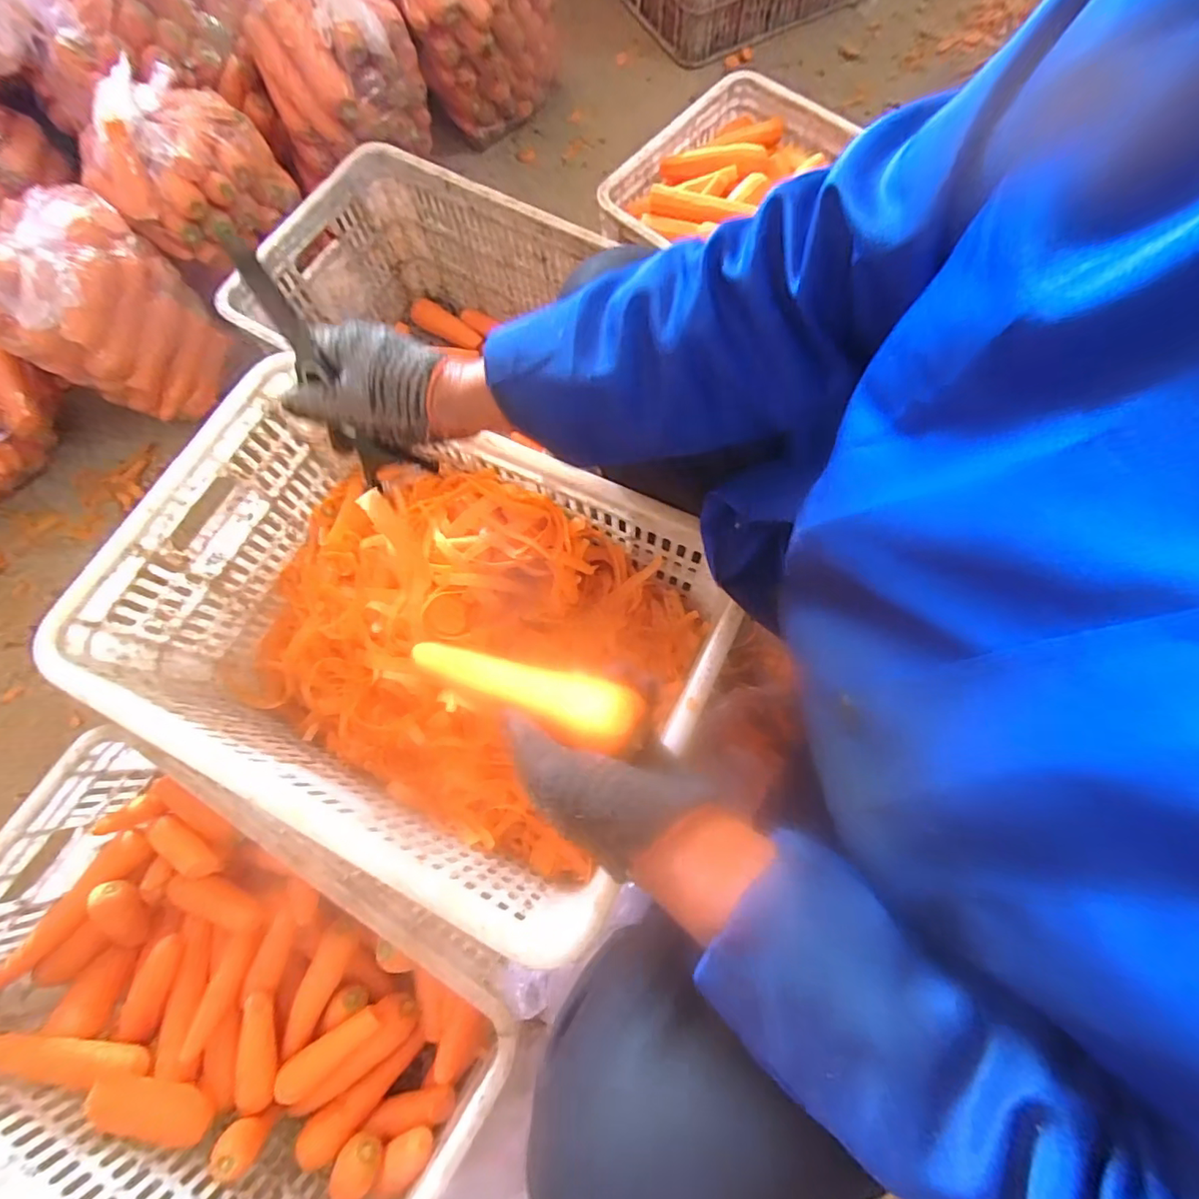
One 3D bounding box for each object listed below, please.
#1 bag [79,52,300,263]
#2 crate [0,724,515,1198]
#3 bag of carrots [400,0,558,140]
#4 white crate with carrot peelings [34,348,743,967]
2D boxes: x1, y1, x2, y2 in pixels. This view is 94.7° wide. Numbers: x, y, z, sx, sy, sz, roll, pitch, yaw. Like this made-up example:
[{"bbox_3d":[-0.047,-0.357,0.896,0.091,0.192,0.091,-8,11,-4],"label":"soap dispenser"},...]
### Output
[{"bbox_3d":[-0.645,-0.676,0.866,0.265,0.186,0.191,-35,76,-9],"label":"bag"},{"bbox_3d":[-0.371,0.416,0.579,0.517,0.225,0.352,29,76,9],"label":"crate"},{"bbox_3d":[-0.215,-1.091,1.046,0.275,0.311,0.238,-20,74,-5],"label":"bag of carrots"},{"bbox_3d":[-0.210,0.044,0.650,0.587,0.249,0.404,22,75,8],"label":"white crate with carrot peelings"}]

